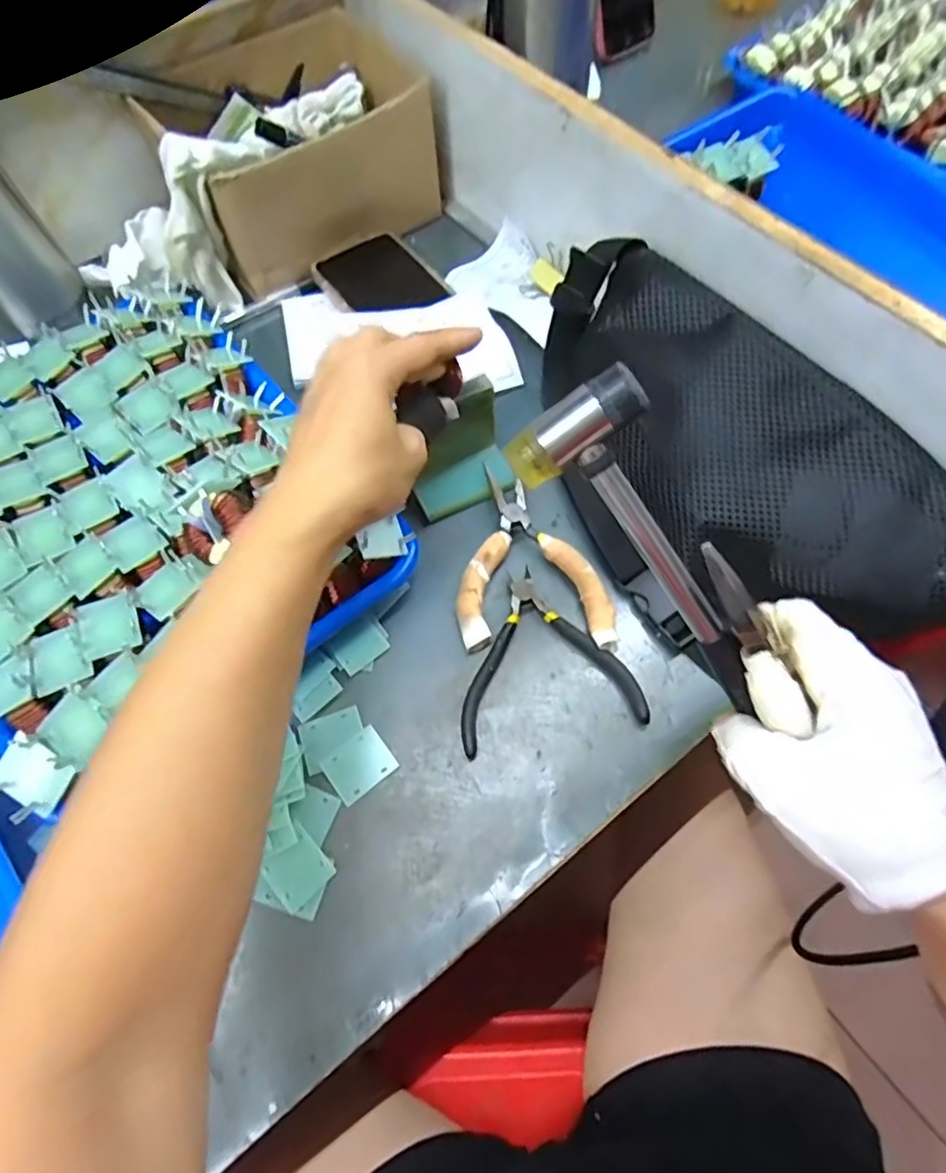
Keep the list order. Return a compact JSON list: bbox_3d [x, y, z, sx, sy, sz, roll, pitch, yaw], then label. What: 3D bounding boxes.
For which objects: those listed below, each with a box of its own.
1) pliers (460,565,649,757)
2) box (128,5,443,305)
[{"bbox_3d":[0.039,0.037,0.356,0.104,0.011,0.101,-10,65,-3],"label":"pliers"},{"bbox_3d":[-0.141,-0.360,0.496,0.199,0.083,0.169,-35,69,-14],"label":"box"}]

